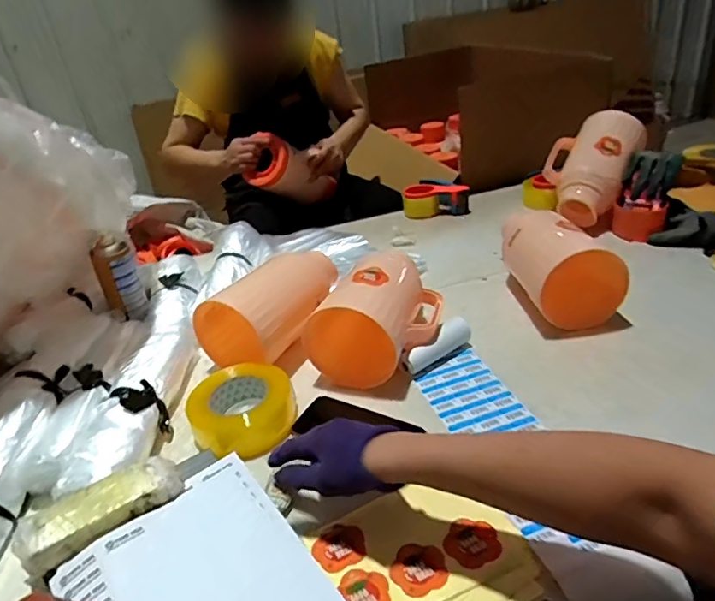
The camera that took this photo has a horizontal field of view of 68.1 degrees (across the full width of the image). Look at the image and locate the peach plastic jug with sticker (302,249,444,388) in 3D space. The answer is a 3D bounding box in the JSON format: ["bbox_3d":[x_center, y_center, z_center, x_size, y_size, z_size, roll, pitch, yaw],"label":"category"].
[{"bbox_3d":[0.038,0.022,0.798,0.154,0.125,0.206,11,34,28],"label":"peach plastic jug with sticker"}]

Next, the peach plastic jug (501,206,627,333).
[{"bbox_3d":[0.336,-0.064,0.895,0.138,0.126,0.235,-8,29,-2],"label":"peach plastic jug"}]

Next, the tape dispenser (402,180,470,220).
[{"bbox_3d":[0.192,-0.249,1.314,0.156,0.078,0.102,-4,29,4],"label":"tape dispenser"}]

